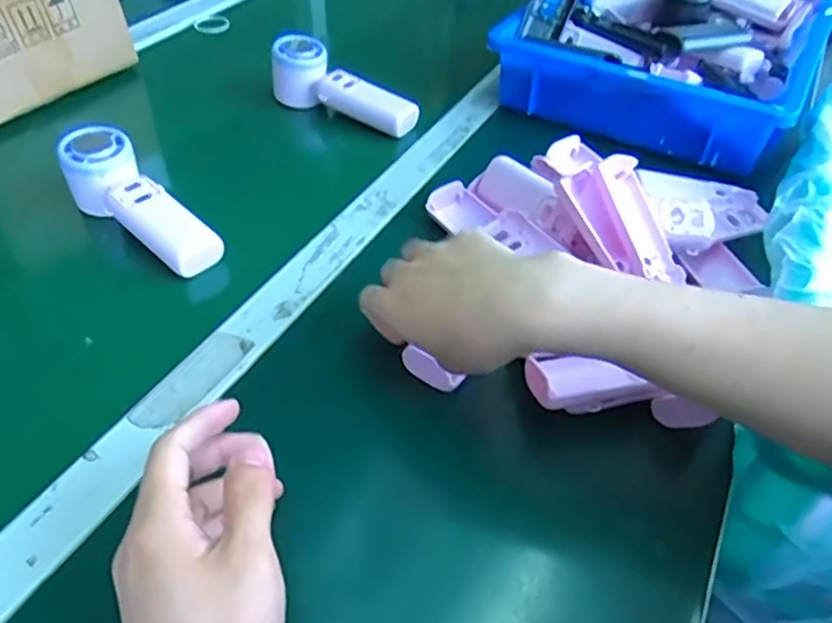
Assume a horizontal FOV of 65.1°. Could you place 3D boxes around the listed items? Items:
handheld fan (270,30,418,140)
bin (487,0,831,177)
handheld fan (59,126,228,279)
[{"bbox_3d":[-0.070,-0.230,0.667,0.165,0.055,0.054,22,47,19],"label":"handheld fan"},{"bbox_3d":[0.287,-0.313,0.725,0.273,0.091,0.394,23,48,21],"label":"bin"},{"bbox_3d":[-0.223,-0.085,0.527,0.168,0.048,0.053,40,54,15],"label":"handheld fan"}]

